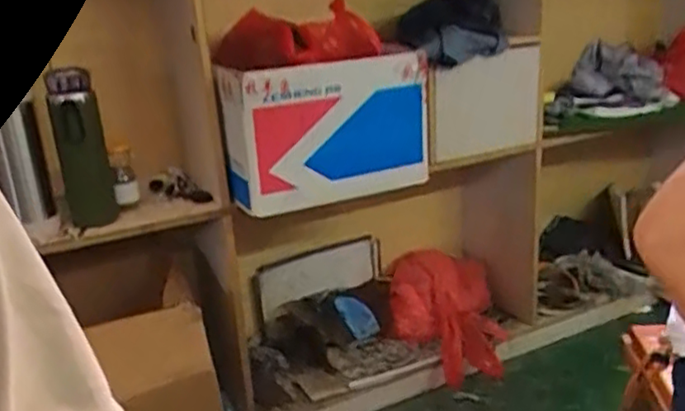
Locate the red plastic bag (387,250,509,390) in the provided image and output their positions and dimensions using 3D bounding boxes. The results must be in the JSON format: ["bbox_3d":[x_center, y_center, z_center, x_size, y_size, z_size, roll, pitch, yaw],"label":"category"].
[{"bbox_3d":[0.261,0.281,1.651,0.285,0.246,0.172,-2,20,6],"label":"red plastic bag"}]

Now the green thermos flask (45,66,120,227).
[{"bbox_3d":[-0.464,-0.092,1.170,0.088,0.280,0.062,-8,20,-13],"label":"green thermos flask"}]

